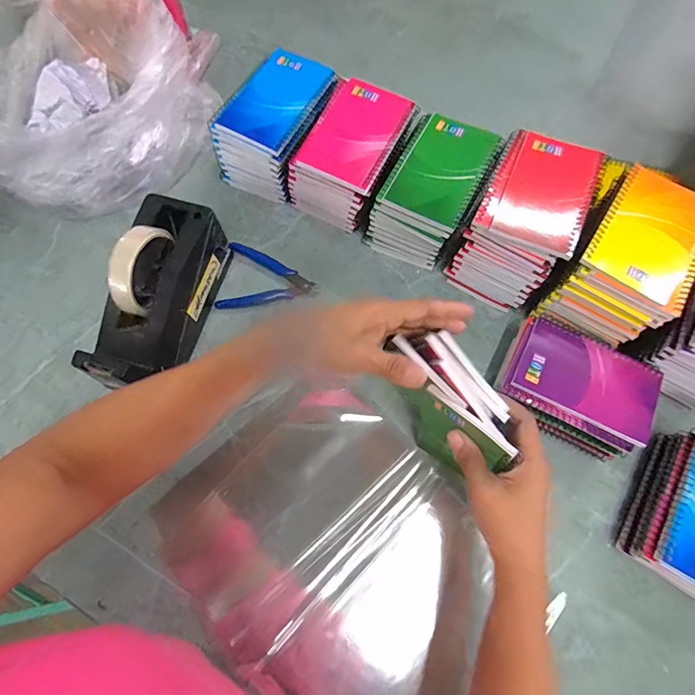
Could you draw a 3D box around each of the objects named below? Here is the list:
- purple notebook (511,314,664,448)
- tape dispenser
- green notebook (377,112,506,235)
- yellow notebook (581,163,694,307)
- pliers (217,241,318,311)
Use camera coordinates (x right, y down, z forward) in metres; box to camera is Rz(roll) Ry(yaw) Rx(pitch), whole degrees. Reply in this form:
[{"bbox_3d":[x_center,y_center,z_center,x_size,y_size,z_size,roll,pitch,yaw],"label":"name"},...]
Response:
[{"bbox_3d":[0.237,0.028,0.405,0.127,0.012,0.090,28,75,9],"label":"purple notebook"},{"bbox_3d":[-0.197,-0.051,0.432,0.072,0.127,0.199,16,73,5],"label":"tape dispenser"},{"bbox_3d":[0.102,-0.192,0.443,0.092,0.010,0.133,25,75,10],"label":"green notebook"},{"bbox_3d":[0.282,-0.110,0.382,0.081,0.008,0.126,33,76,10],"label":"yellow notebook"},{"bbox_3d":[-0.099,-0.091,0.501,0.116,0.015,0.083,-7,72,0],"label":"pliers"}]

